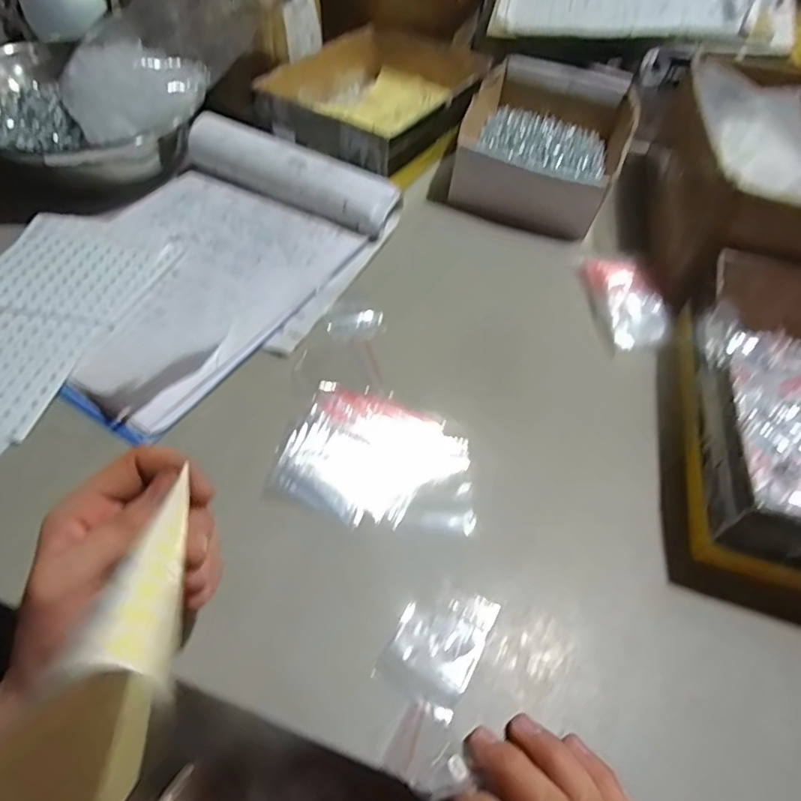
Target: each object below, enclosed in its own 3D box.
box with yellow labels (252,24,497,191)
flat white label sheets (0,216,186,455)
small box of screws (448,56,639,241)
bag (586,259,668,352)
[{"bbox_3d":[-0.022,-0.338,0.620,0.183,0.067,0.259,23,54,12],"label":"box with yellow labels"},{"bbox_3d":[-0.290,-0.068,0.418,0.131,0.017,0.215,19,53,9],"label":"flat white label sheets"},{"bbox_3d":[0.164,-0.295,0.615,0.169,0.061,0.248,20,53,10],"label":"small box of screws"},{"bbox_3d":[0.208,-0.091,0.494,0.053,0.018,0.100,-5,53,-9],"label":"bag"}]

